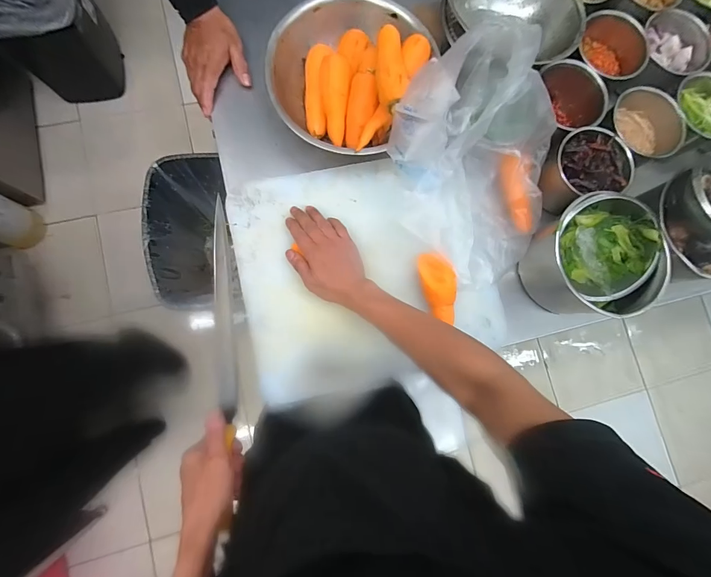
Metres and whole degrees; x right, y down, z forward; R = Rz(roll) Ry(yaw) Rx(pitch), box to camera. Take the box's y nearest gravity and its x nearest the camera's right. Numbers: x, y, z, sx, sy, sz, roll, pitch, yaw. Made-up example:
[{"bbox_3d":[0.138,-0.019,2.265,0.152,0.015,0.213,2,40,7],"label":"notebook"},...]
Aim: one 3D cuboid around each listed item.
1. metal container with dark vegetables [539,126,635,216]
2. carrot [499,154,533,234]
[{"bbox_3d":[0.365,-0.191,0.574,0.120,0.087,0.103,-14,84,-7],"label":"metal container with dark vegetables"},{"bbox_3d":[0.259,-0.151,0.560,0.030,0.026,0.123,-20,98,-8],"label":"carrot"}]

